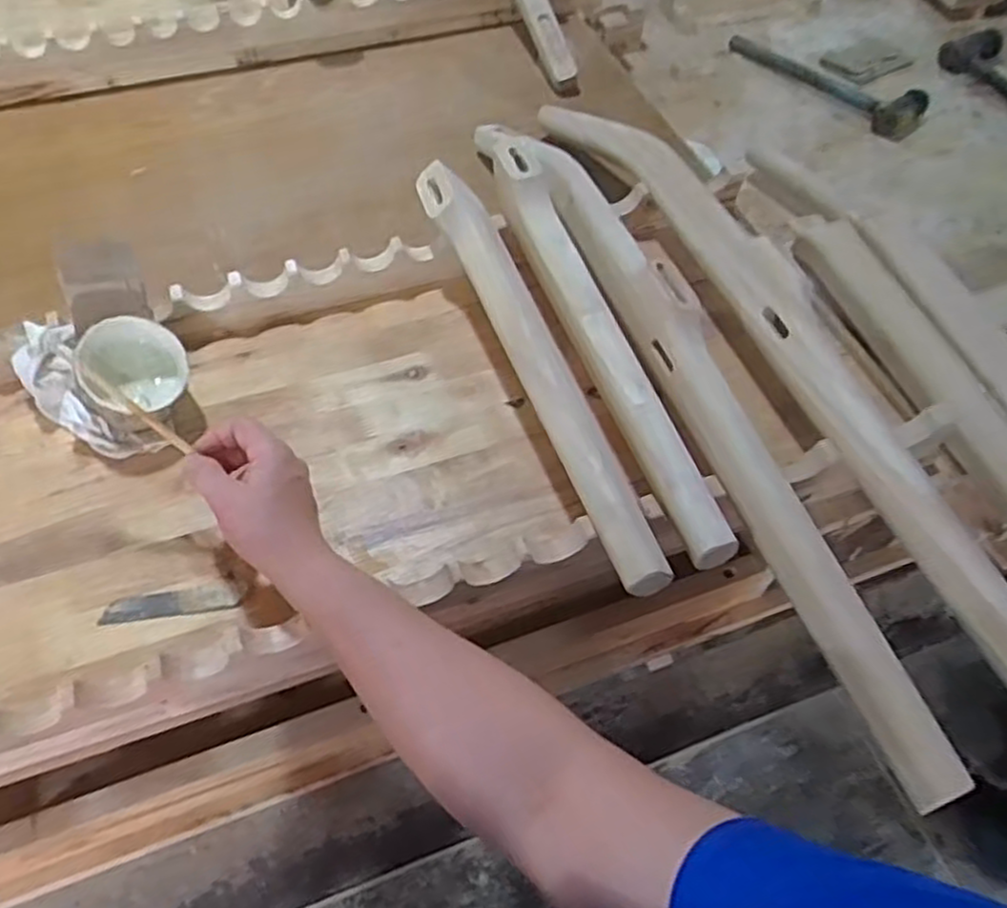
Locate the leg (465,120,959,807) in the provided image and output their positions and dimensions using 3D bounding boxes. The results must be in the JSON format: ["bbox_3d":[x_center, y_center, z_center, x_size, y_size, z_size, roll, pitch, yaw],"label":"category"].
[{"bbox_3d":[0.143,-0.066,0.595,0.061,0.041,0.662,-19,59,-13],"label":"leg"}]

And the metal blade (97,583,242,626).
[{"bbox_3d":[-0.237,0.108,0.541,0.094,0.005,0.021,-9,56,-5],"label":"metal blade"}]

